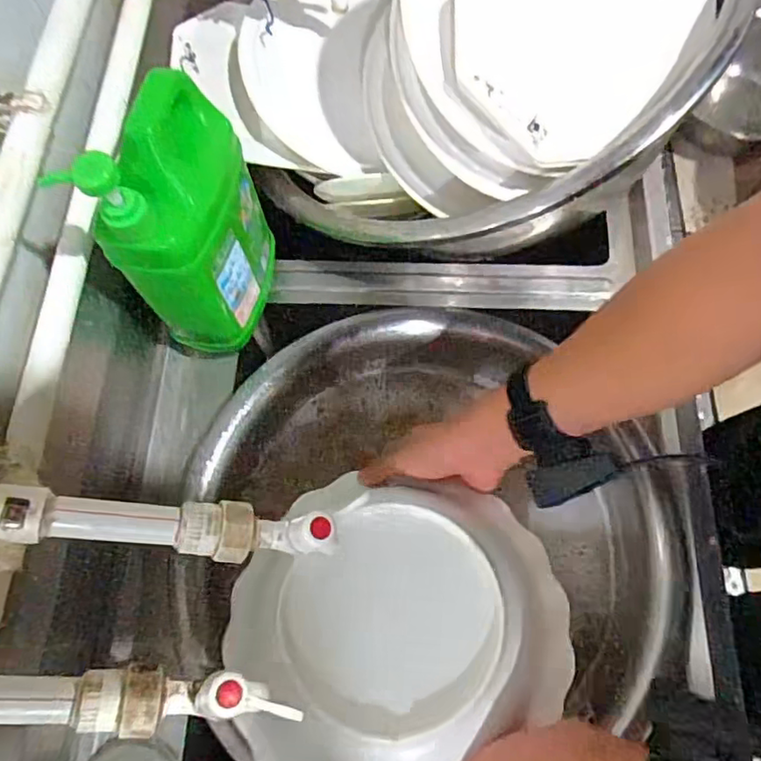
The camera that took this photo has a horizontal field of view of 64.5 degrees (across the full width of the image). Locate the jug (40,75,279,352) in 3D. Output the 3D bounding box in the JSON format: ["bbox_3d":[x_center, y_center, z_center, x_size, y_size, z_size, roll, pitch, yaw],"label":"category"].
[{"bbox_3d":[-0.159,-0.140,0.527,0.082,0.230,0.157,21,70,11],"label":"jug"}]

